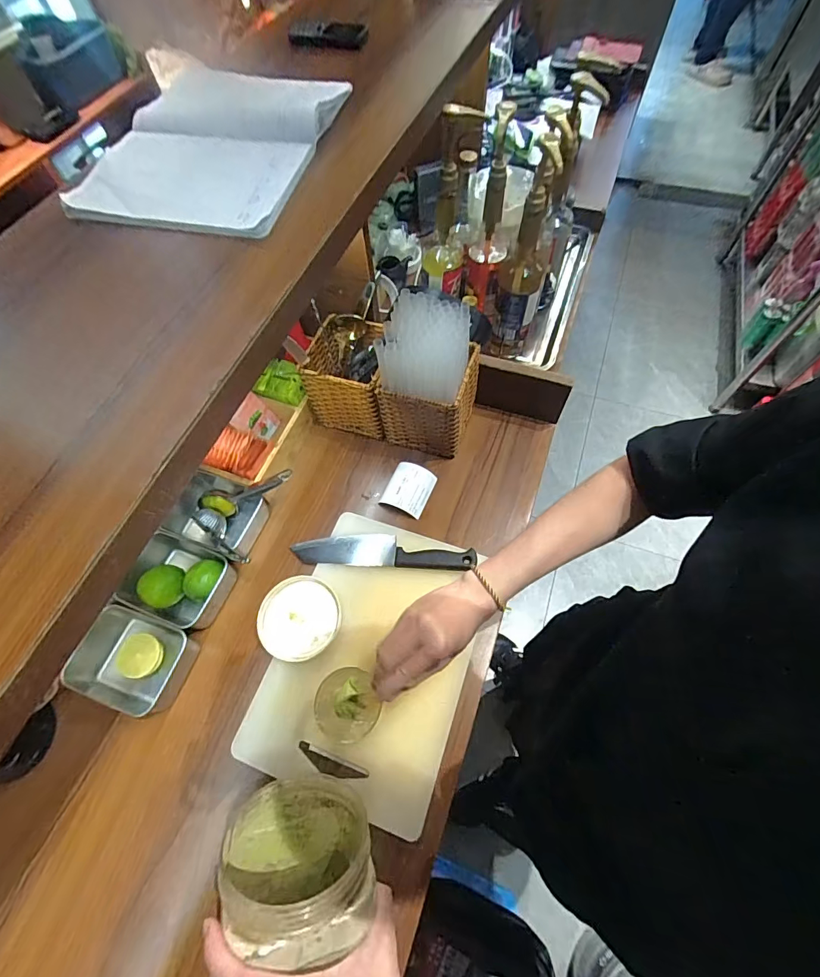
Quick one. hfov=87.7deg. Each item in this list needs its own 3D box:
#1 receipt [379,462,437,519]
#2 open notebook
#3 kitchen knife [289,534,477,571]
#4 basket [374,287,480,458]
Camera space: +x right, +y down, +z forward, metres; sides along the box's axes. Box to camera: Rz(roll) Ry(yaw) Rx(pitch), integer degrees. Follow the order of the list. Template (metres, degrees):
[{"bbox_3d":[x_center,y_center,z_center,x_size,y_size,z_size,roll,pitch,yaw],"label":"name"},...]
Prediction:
[{"bbox_3d":[0.001,-0.001,0.687,0.065,0.022,0.080,21,66,13],"label":"receipt"},{"bbox_3d":[-0.238,-0.430,0.524,0.250,0.047,0.320,9,64,7],"label":"open notebook"},{"bbox_3d":[-0.041,0.092,0.634,0.267,0.025,0.049,3,63,4],"label":"kitchen knife"},{"bbox_3d":[0.030,-0.161,0.651,0.131,0.223,0.117,14,65,10],"label":"basket"}]

